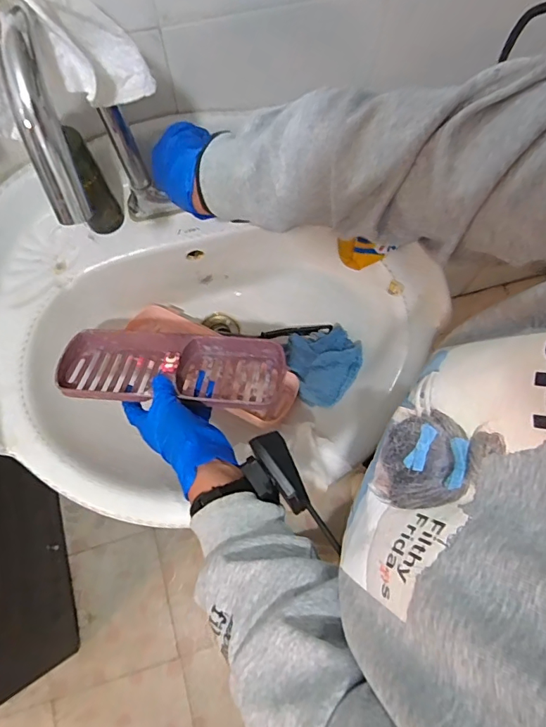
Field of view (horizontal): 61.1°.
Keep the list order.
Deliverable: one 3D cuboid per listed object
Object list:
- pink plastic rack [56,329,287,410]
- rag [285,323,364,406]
[{"bbox_3d":[-0.114,0.005,0.532,0.249,0.046,0.091,3,70,3],"label":"pink plastic rack"},{"bbox_3d":[0.072,0.002,0.634,0.096,0.061,0.116,-12,71,-6],"label":"rag"}]

